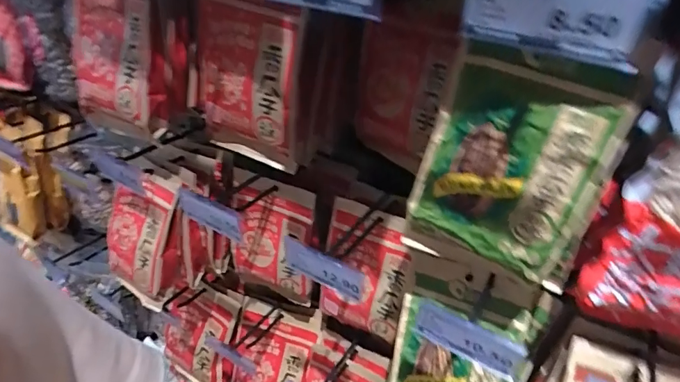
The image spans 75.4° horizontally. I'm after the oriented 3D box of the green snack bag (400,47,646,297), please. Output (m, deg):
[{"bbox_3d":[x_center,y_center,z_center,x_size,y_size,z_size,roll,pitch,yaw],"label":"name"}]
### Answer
[{"bbox_3d":[0.148,-0.023,0.384,0.141,0.180,0.049,22,39,24],"label":"green snack bag"}]

